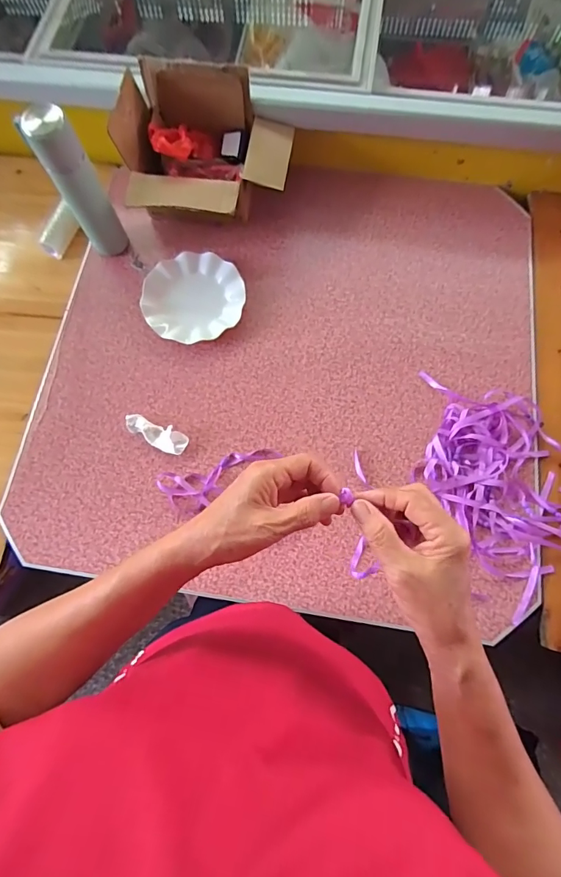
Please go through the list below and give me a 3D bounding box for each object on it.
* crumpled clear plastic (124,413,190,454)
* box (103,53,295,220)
[{"bbox_3d":[-0.207,-0.009,0.704,0.110,0.026,0.041,30,76,10],"label":"crumpled clear plastic"},{"bbox_3d":[-0.128,-0.488,0.754,0.277,0.185,0.223,6,73,3],"label":"box"}]

